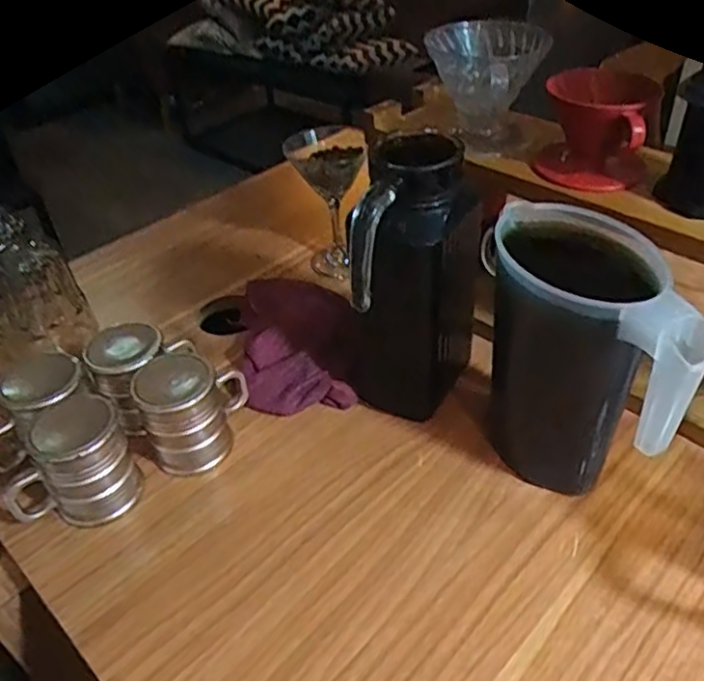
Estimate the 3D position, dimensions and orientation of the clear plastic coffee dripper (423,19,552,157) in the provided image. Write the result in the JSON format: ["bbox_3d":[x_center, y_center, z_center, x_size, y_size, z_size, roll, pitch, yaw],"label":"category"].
[{"bbox_3d":[0.126,-0.236,0.632,0.111,0.102,0.115,6,41,12],"label":"clear plastic coffee dripper"}]

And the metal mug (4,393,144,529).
[{"bbox_3d":[-0.242,0.103,0.558,0.104,0.095,0.081,-27,44,-26],"label":"metal mug"}]

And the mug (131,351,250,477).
[{"bbox_3d":[-0.140,0.062,0.602,0.092,0.097,0.069,-13,39,-11],"label":"mug"}]

